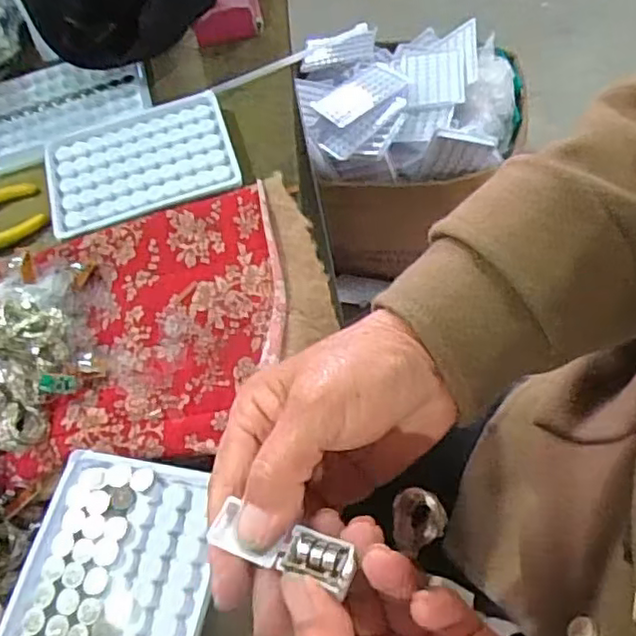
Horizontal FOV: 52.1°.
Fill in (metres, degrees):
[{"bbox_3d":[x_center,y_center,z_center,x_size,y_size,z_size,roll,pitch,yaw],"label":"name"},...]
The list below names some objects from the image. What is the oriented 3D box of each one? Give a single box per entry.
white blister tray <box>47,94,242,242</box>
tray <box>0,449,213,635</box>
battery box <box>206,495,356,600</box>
[{"bbox_3d":[-0.124,-0.109,0.454,0.127,0.011,0.097,-17,59,-2],"label":"white blister tray"},{"bbox_3d":[-0.098,0.130,0.305,0.092,0.010,0.127,10,61,7],"label":"tray"},{"bbox_3d":[-0.012,0.084,0.241,0.051,0.007,0.018,10,61,13],"label":"battery box"}]

